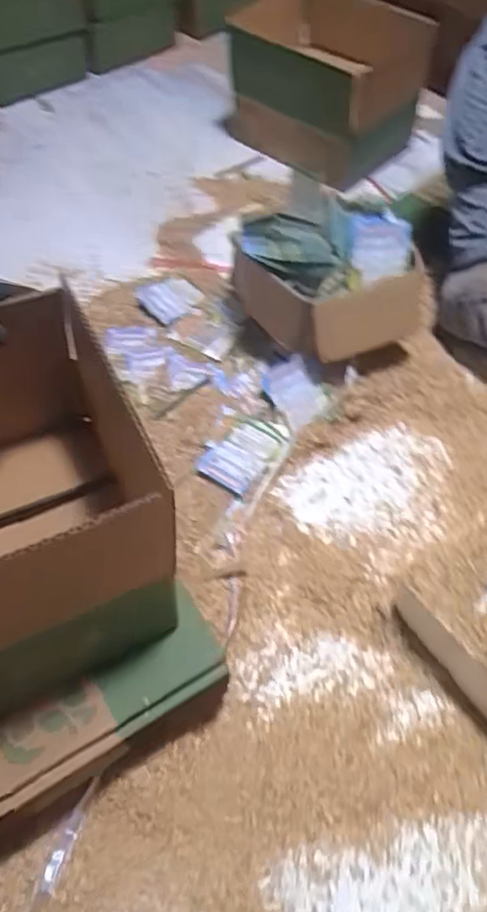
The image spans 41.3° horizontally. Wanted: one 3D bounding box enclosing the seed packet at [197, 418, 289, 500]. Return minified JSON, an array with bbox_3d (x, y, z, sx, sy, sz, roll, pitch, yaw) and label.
[{"bbox_3d":[0.002,-0.006,0.720,0.066,0.008,0.103,34,61,20],"label":"seed packet"}]

